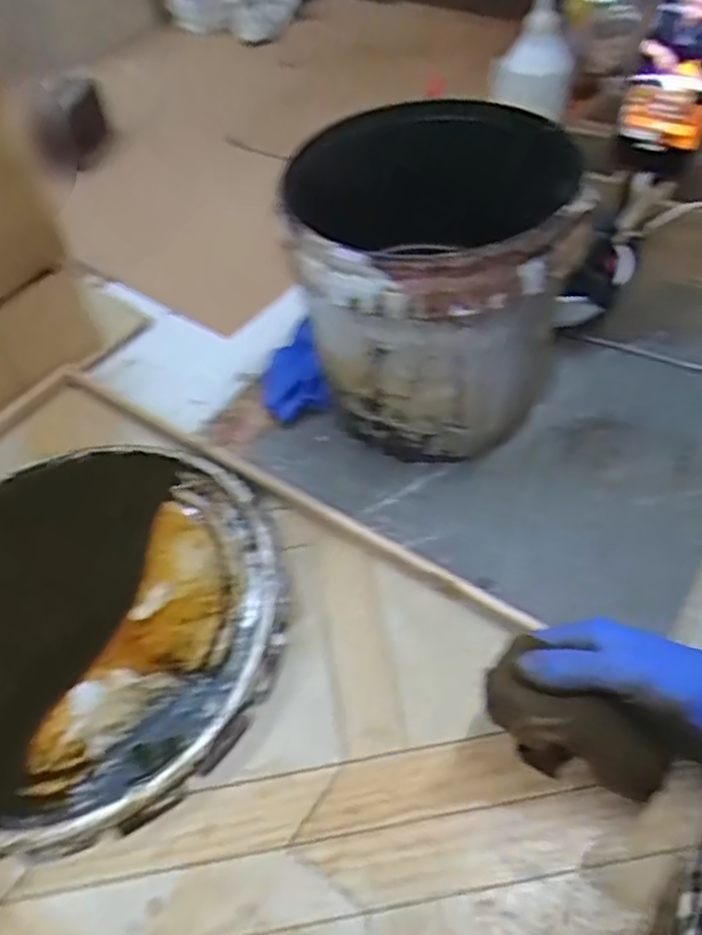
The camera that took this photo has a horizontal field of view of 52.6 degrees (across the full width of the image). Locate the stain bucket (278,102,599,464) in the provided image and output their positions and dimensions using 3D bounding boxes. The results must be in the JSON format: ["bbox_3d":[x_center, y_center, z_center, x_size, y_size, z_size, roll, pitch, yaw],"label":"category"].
[{"bbox_3d":[0.072,-0.125,0.541,0.171,0.204,0.195,17,54,17],"label":"stain bucket"}]

